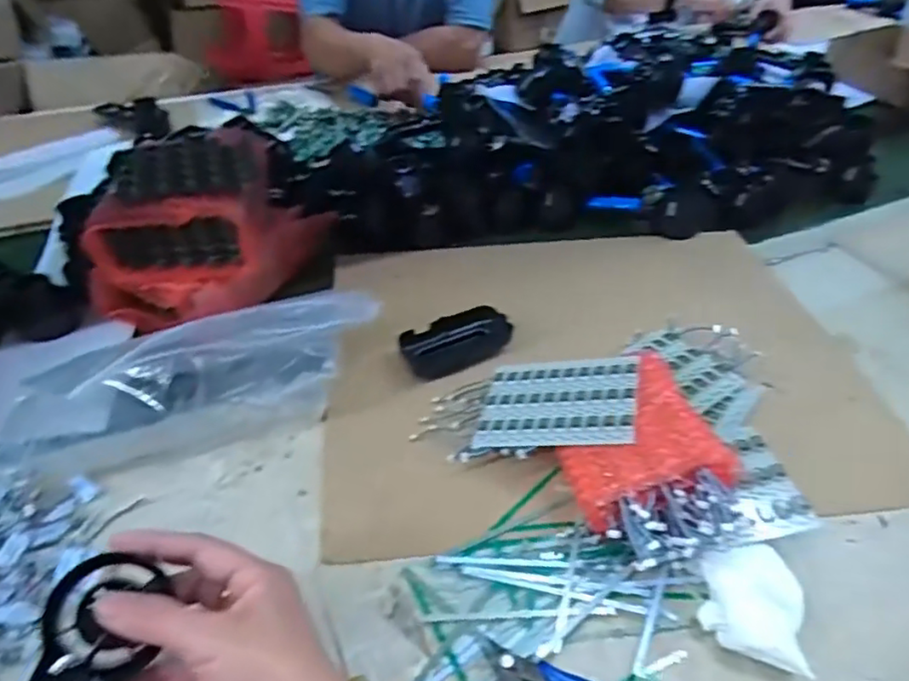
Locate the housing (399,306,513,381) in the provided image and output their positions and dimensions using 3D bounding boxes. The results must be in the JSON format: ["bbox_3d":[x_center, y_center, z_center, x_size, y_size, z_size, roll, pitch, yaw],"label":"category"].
[{"bbox_3d":[0.002,0.001,0.620,0.108,0.029,0.051,-23,45,-25],"label":"housing"}]

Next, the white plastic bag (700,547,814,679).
[{"bbox_3d":[0.197,0.174,0.416,0.060,0.027,0.071,10,41,13],"label":"white plastic bag"}]

